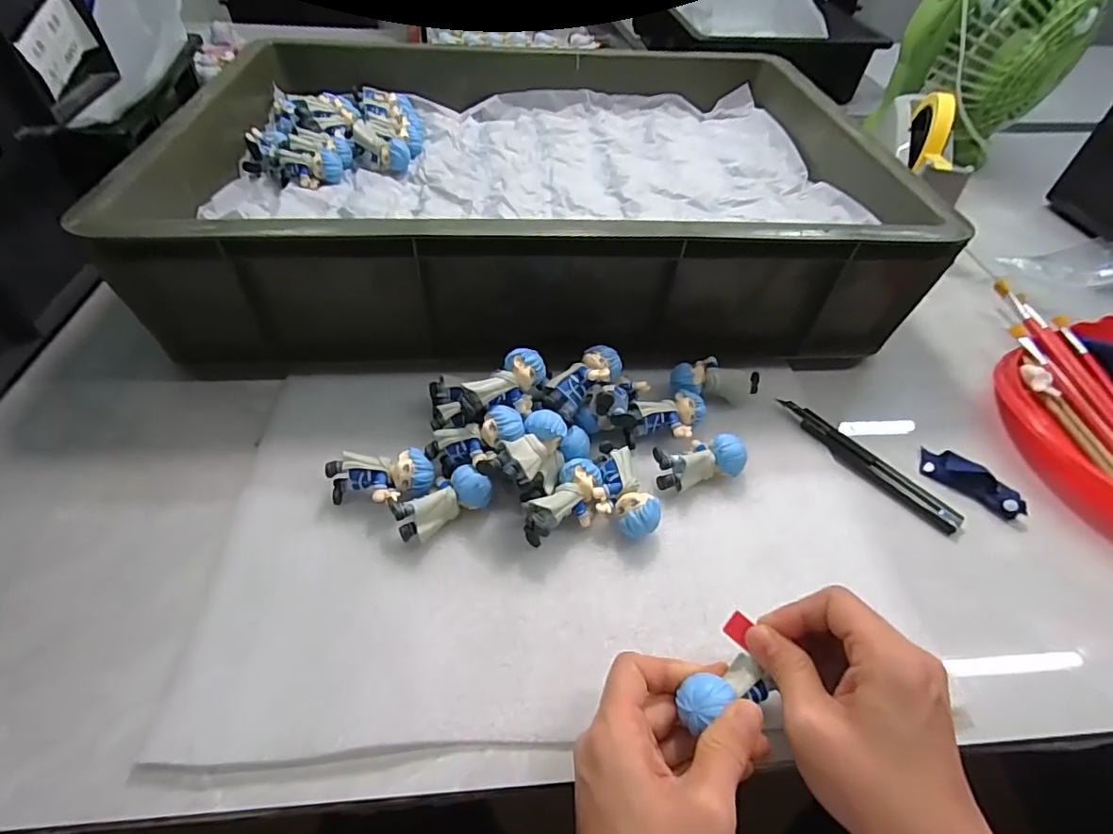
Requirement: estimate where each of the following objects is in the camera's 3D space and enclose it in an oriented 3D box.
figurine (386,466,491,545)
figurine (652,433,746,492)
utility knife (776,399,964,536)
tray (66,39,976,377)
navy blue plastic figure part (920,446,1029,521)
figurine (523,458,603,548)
[{"bbox_3d":[-0.073,0.052,0.338,0.058,0.030,0.034,-25,55,-24],"label":"figurine"},{"bbox_3d":[0.096,0.029,0.368,0.059,0.027,0.033,-12,51,-14],"label":"figurine"},{"bbox_3d":[0.220,0.034,0.388,0.019,0.011,0.134,-33,58,-28],"label":"utility knife"},{"bbox_3d":[-0.019,-0.229,0.524,0.579,0.128,0.414,0,49,-4],"label":"tray"},{"bbox_3d":[0.292,0.046,0.379,0.066,0.013,0.025,36,55,24],"label":"navy blue plastic figure part"},{"bbox_3d":[0.007,0.054,0.338,0.030,0.033,0.059,30,53,21],"label":"figurine"}]

